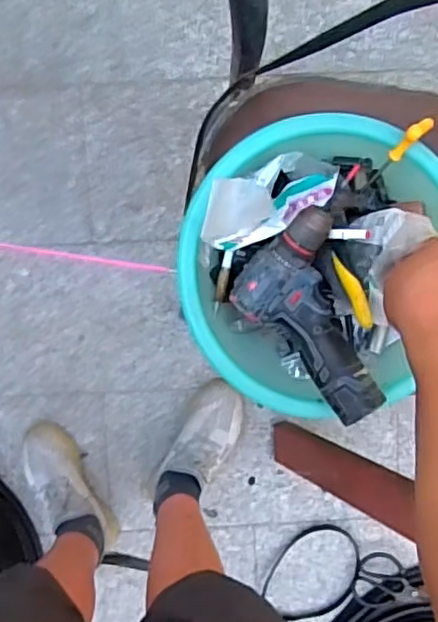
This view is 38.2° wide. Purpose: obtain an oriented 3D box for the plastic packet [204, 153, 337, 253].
[{"bbox_3d":[0.052,-0.116,0.660,0.165,0.033,0.071,-24,97,-23],"label":"plastic packet"}]

